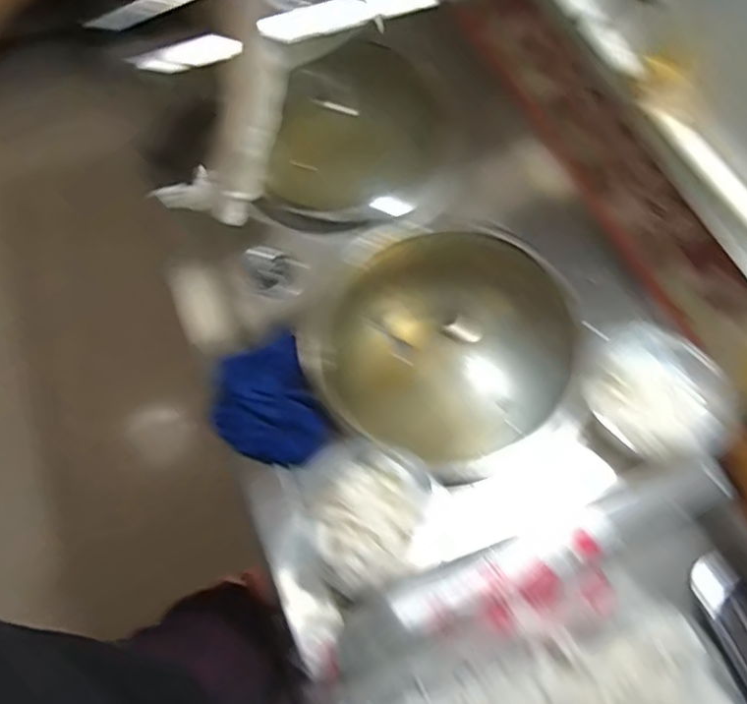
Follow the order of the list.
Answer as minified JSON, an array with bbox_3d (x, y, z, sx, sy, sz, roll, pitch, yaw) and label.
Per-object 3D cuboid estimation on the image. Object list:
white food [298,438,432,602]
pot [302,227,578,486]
[{"bbox_3d":[-0.019,0.160,0.610,0.128,0.056,0.140,0,66,-1],"label":"white food"},{"bbox_3d":[0.084,-0.007,0.733,0.303,0.117,0.288,0,66,-1],"label":"pot"}]

